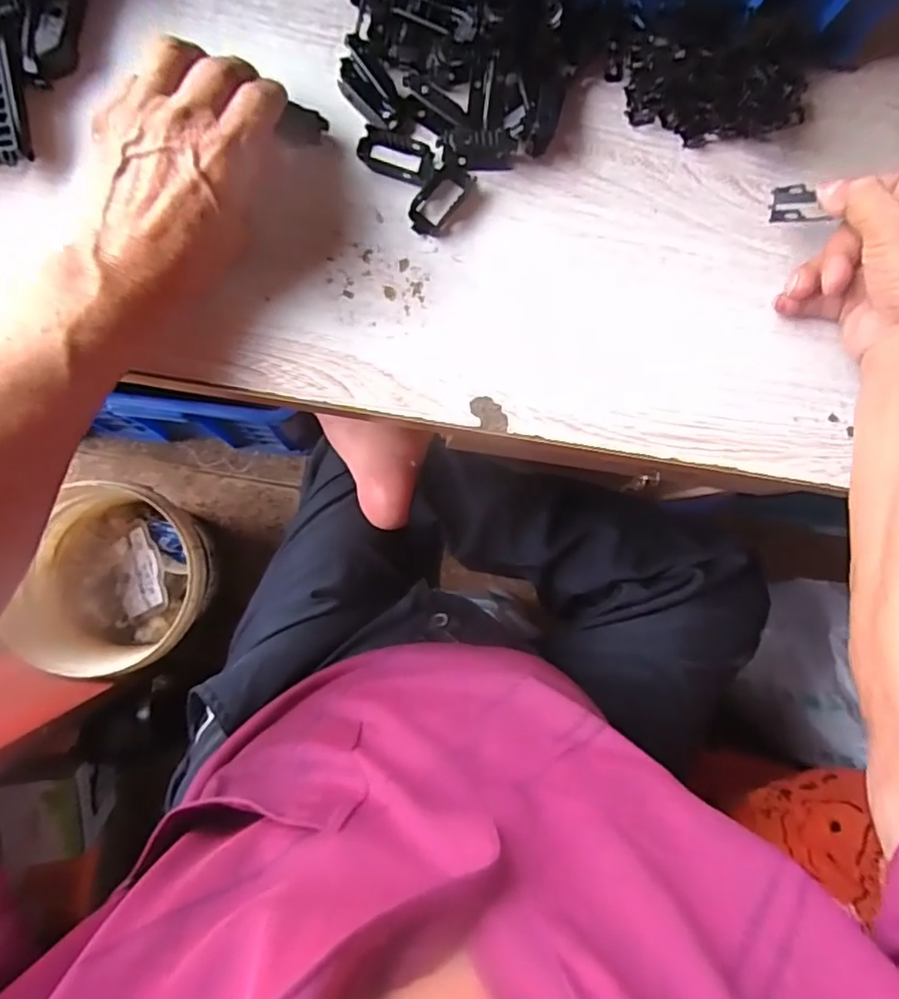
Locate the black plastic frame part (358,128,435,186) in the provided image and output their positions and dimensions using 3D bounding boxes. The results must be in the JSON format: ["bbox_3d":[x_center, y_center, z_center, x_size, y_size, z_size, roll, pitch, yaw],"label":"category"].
[{"bbox_3d":[-0.032,-0.213,0.377,0.045,0.005,0.027,19,83,-6],"label":"black plastic frame part"}]

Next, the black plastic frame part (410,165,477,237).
[{"bbox_3d":[-0.006,-0.188,0.381,0.024,0.006,0.050,36,82,-4],"label":"black plastic frame part"}]

